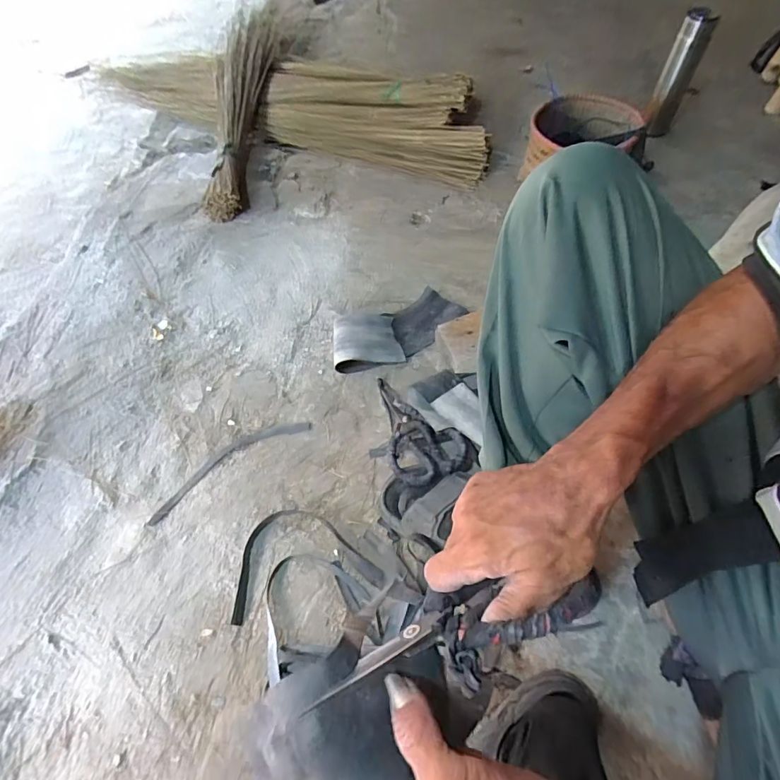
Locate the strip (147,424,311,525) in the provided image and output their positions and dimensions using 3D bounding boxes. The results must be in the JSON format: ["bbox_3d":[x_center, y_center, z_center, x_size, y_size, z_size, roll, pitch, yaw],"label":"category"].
[{"bbox_3d":[-0.247,0.111,0.725,0.261,0.006,0.050,-33,63,-16],"label":"strip"}]

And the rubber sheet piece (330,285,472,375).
[{"bbox_3d":[0.011,-0.108,0.818,0.250,0.044,0.114,-27,62,-13],"label":"rubber sheet piece"}]

